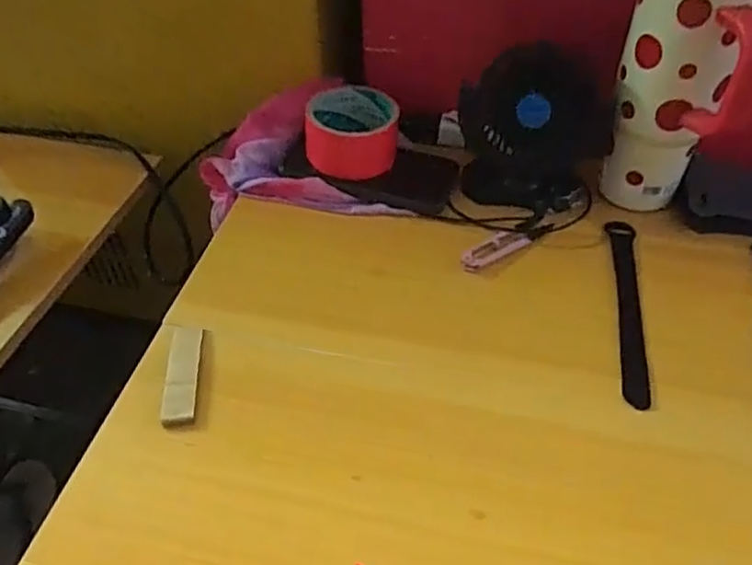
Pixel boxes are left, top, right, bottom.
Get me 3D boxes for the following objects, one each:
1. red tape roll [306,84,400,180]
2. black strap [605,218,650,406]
[{"bbox_3d":[-0.022,-0.140,0.608,0.085,0.055,0.073,2,47,3],"label":"red tape roll"},{"bbox_3d":[0.199,0.016,0.514,0.023,0.005,0.194,11,47,6],"label":"black strap"}]

